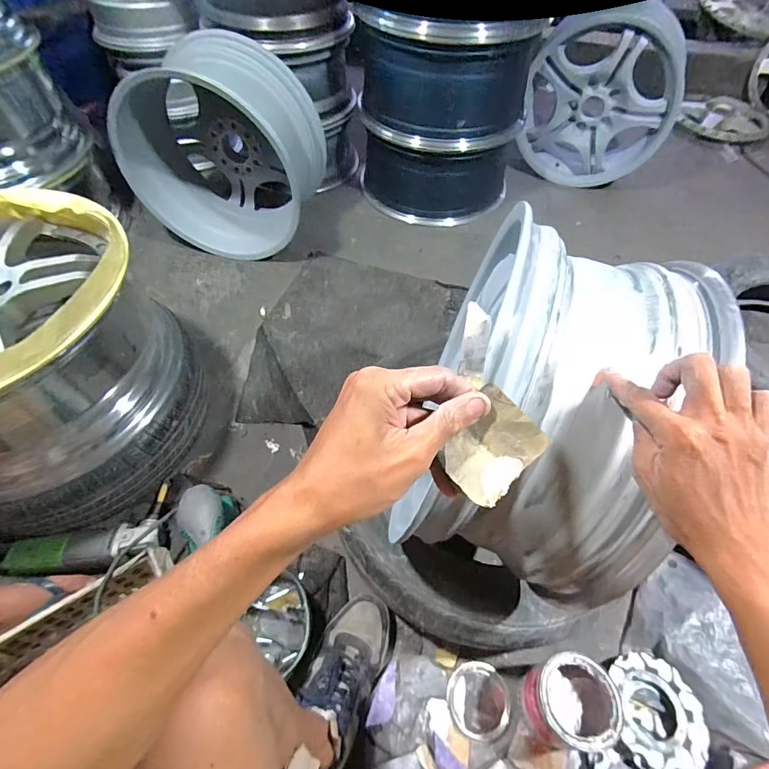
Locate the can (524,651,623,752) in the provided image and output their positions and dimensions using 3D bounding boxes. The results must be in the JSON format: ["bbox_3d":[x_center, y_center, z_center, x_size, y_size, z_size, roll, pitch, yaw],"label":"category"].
[{"bbox_3d":[0.267,0.457,0.606,0.106,0.110,0.103,0,56,0],"label":"can"}]

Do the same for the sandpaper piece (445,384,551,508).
[{"bbox_3d":[0.068,0.041,0.261,0.049,0.024,0.060,39,64,11],"label":"sandpaper piece"}]

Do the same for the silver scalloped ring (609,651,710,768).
[{"bbox_3d":[0.418,0.503,0.639,0.126,0.026,0.145,9,57,5],"label":"silver scalloped ring"}]

